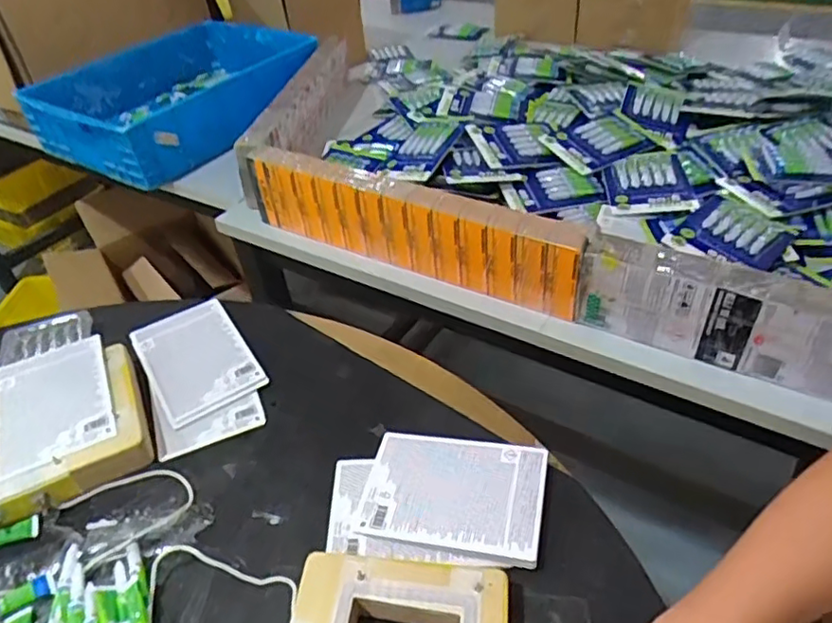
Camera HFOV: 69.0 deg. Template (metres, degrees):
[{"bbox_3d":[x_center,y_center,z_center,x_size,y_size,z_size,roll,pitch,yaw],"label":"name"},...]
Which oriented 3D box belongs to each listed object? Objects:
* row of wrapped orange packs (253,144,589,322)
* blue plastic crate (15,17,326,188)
[{"bbox_3d":[-0.021,-0.121,0.831,0.515,0.127,0.046,22,47,26],"label":"row of wrapped orange packs"},{"bbox_3d":[-0.471,-0.454,1.246,0.404,0.149,0.511,17,46,24],"label":"blue plastic crate"}]

